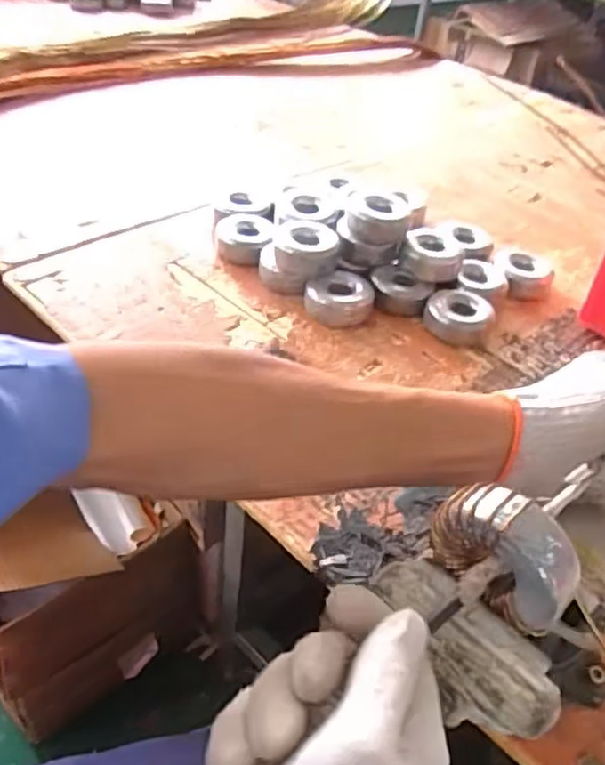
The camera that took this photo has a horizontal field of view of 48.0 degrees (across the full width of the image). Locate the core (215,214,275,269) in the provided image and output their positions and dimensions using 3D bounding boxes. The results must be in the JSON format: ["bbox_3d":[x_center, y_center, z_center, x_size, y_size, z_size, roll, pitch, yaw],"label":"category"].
[{"bbox_3d":[-0.072,-0.175,0.837,0.068,0.034,0.083,2,41,-8],"label":"core"}]

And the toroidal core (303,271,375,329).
[{"bbox_3d":[0.041,-0.095,0.759,0.074,0.033,0.069,6,42,-1],"label":"toroidal core"}]

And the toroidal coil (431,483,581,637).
[{"bbox_3d":[0.106,0.089,0.350,0.078,0.057,0.038,18,43,12],"label":"toroidal coil"}]

